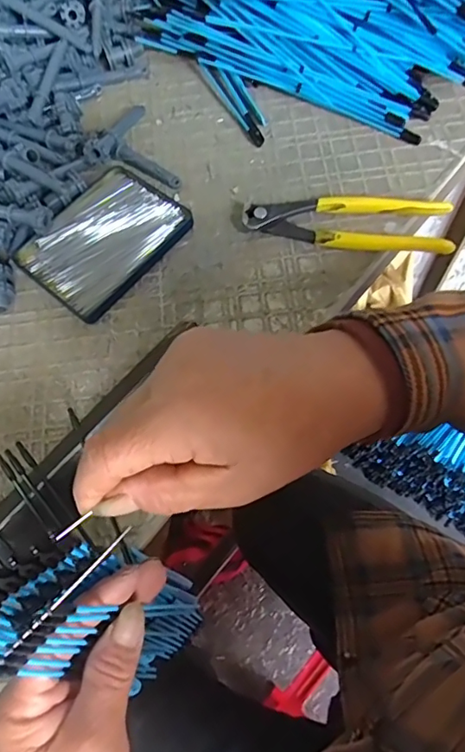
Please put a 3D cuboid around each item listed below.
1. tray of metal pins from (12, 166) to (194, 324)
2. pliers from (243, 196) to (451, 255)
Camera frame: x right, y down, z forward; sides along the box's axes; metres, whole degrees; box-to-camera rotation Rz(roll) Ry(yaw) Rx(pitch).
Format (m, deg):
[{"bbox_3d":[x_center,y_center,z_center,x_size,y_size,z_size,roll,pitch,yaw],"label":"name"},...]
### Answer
[{"bbox_3d":[-0.110,-0.117,0.436,0.102,0.012,0.129,36,73,16],"label":"tray of metal pins"},{"bbox_3d":[0.094,-0.124,0.420,0.163,0.018,0.047,4,67,5],"label":"pliers"}]

